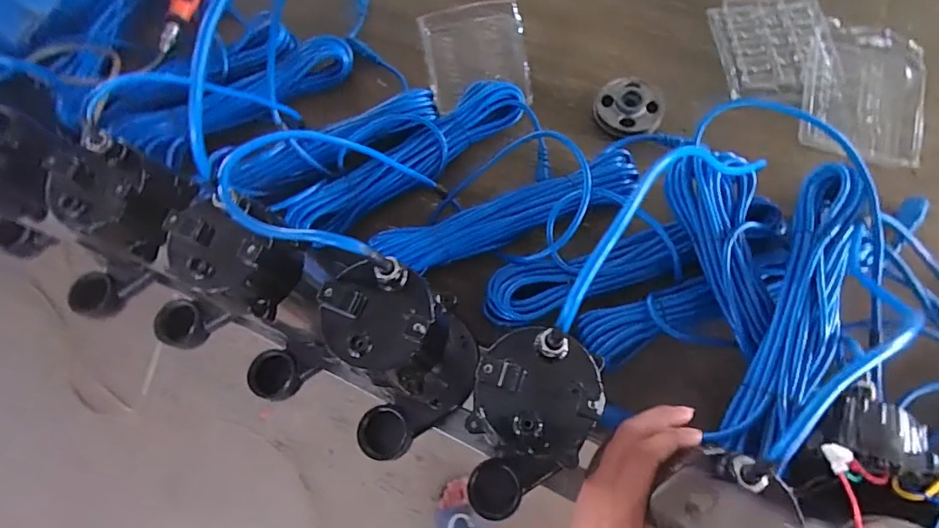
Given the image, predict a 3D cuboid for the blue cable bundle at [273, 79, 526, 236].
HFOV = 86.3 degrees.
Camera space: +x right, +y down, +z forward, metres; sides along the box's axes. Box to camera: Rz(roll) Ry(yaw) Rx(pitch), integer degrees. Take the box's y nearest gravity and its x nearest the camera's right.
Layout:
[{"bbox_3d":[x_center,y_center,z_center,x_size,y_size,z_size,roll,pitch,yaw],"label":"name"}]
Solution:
[{"bbox_3d":[-0.081,-0.139,0.651,0.339,0.048,0.087,-37,70,-10],"label":"blue cable bundle"}]

